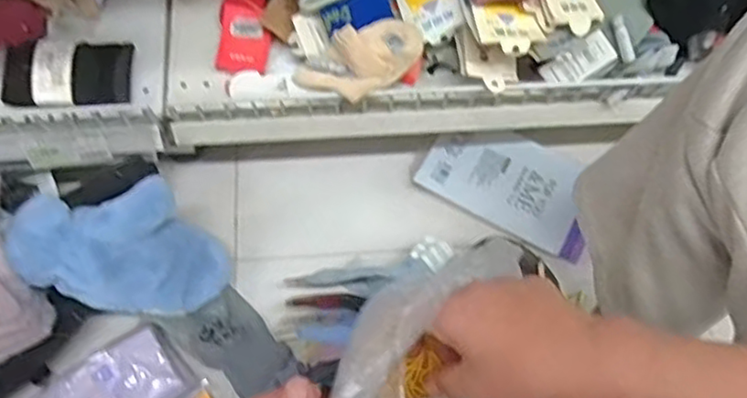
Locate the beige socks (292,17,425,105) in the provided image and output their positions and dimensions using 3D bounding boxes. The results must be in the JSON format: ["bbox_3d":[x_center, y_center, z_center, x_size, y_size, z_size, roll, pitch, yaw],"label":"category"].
[{"bbox_3d":[-0.012,-0.138,0.684,0.121,0.055,0.065,-25,72,-11],"label":"beige socks"}]

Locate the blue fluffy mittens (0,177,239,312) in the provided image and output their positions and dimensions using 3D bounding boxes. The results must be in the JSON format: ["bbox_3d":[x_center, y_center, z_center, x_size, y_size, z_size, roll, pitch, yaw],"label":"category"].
[{"bbox_3d":[-0.250,0.051,0.678,0.213,0.056,0.141,-7,102,-28],"label":"blue fluffy mittens"}]

